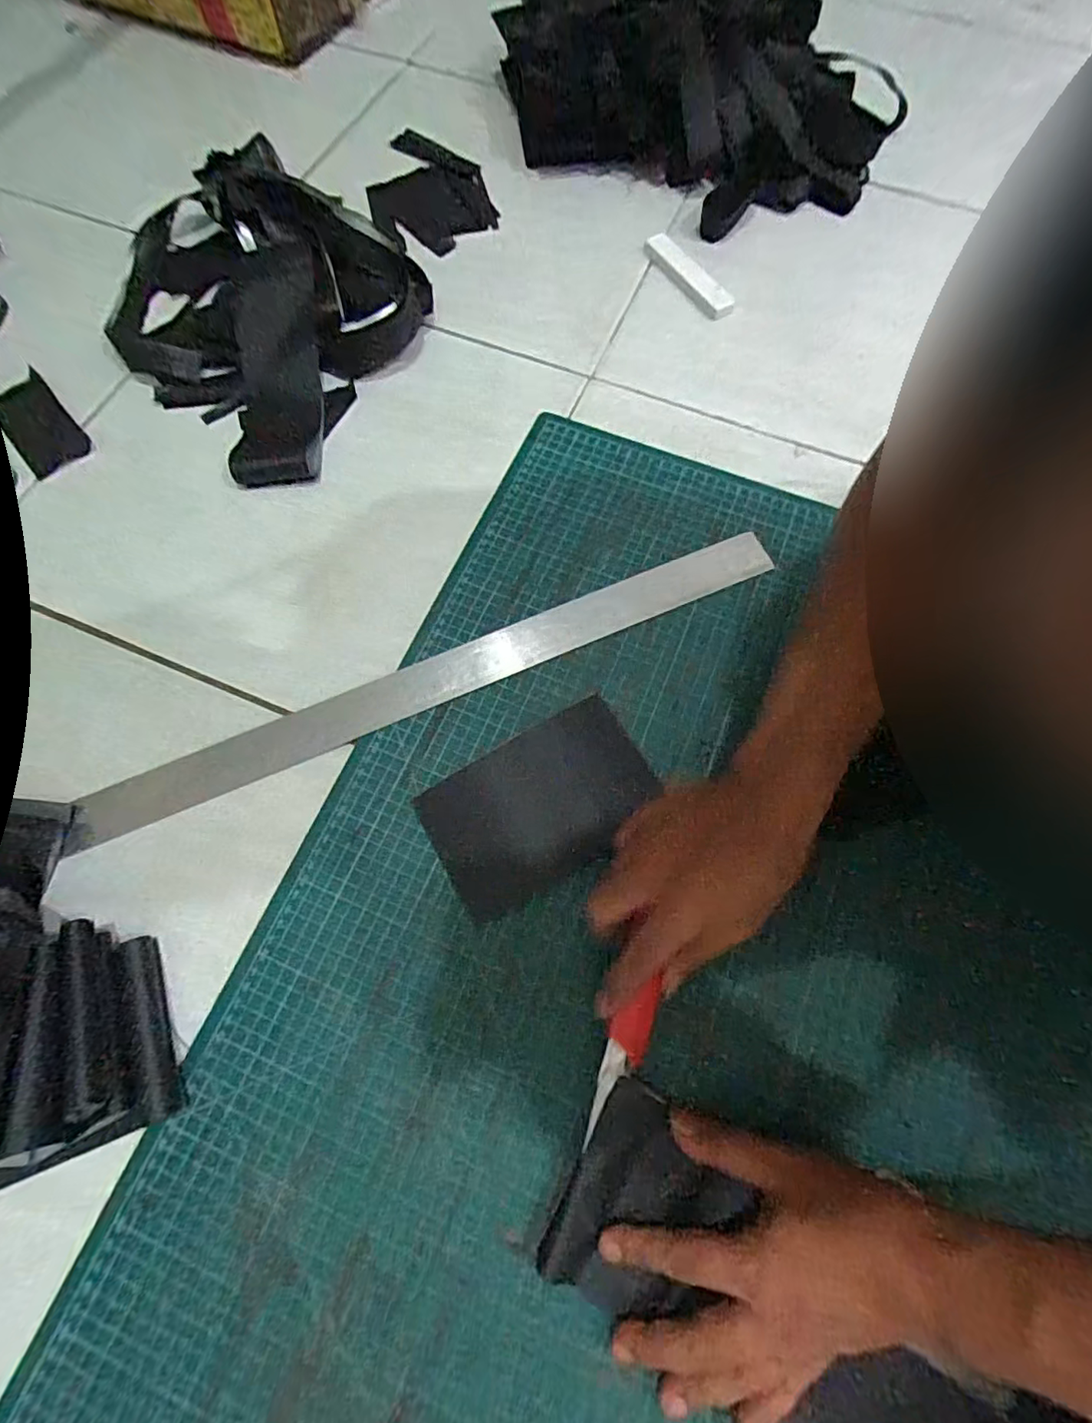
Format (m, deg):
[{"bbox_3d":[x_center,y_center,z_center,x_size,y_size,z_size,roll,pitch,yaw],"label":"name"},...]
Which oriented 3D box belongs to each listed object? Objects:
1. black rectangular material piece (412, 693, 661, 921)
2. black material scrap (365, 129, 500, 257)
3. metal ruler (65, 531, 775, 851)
[{"bbox_3d":[-0.002,0.065,0.404,0.155,0.007,0.099,-30,74,-11],"label":"black rectangular material piece"},{"bbox_3d":[-0.131,-0.555,0.601,0.126,0.021,0.188,-20,73,-12],"label":"black material scrap"},{"bbox_3d":[-0.073,-0.027,0.431,0.536,0.004,0.038,-22,73,-8],"label":"metal ruler"}]

